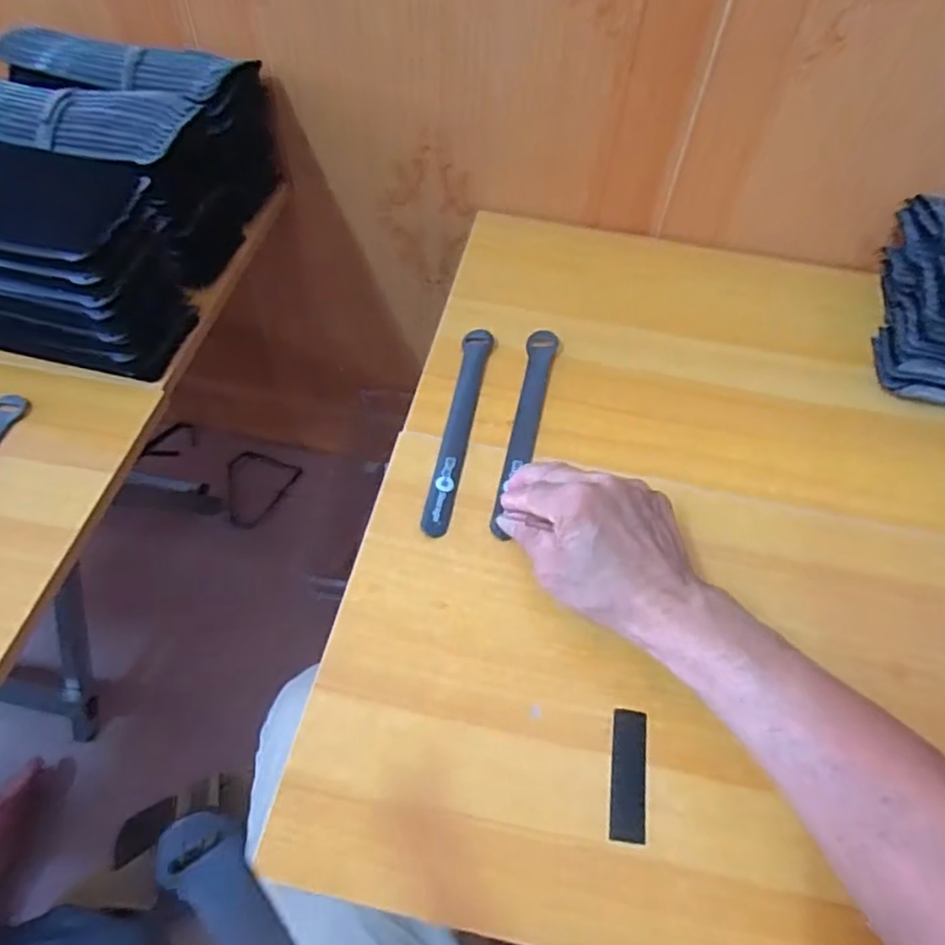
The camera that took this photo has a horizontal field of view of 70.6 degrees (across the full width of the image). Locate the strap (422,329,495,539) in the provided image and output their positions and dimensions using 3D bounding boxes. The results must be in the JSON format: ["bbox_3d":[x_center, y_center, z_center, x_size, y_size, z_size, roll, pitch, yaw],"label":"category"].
[{"bbox_3d":[-0.010,-0.039,0.516,0.022,0.004,0.200,10,54,4],"label":"strap"}]

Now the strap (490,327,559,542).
[{"bbox_3d":[0.039,-0.037,0.517,0.024,0.010,0.202,12,56,6],"label":"strap"}]

